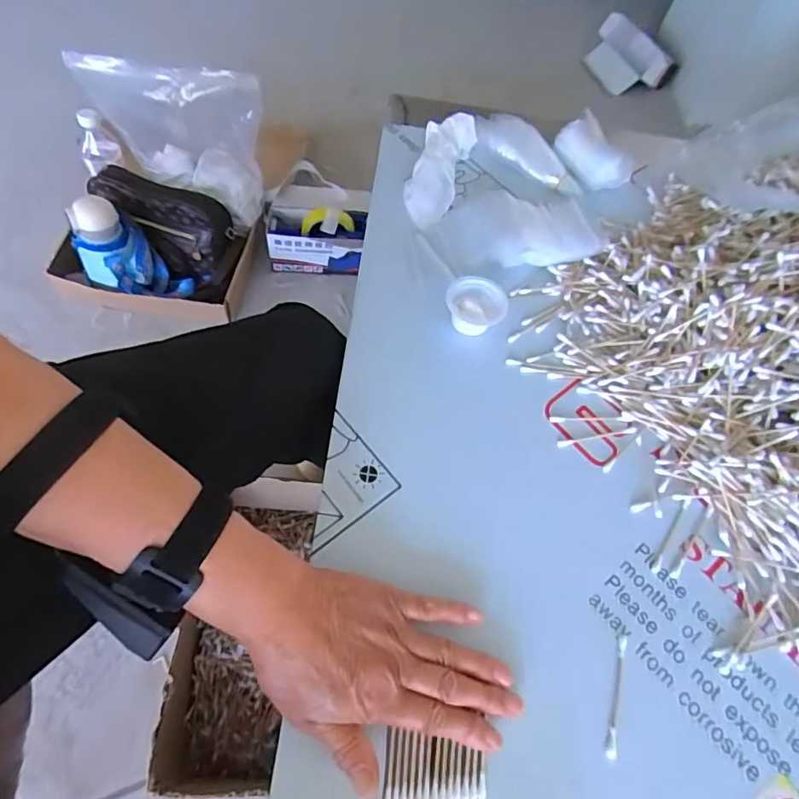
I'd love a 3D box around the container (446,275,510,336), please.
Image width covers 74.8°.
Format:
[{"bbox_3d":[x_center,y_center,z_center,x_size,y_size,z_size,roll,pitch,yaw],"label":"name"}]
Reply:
[{"bbox_3d":[0.069,-0.084,0.473,0.052,0.030,0.047,19,60,3],"label":"container"}]

